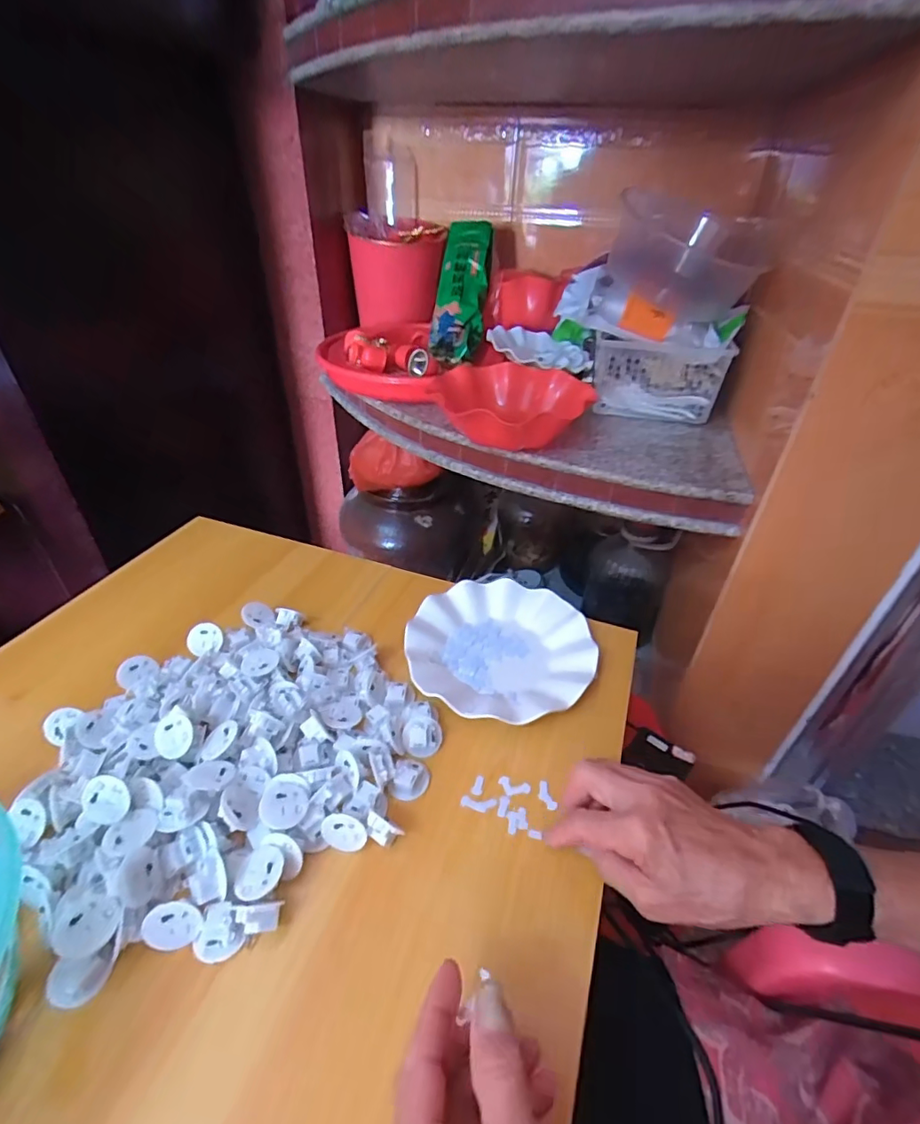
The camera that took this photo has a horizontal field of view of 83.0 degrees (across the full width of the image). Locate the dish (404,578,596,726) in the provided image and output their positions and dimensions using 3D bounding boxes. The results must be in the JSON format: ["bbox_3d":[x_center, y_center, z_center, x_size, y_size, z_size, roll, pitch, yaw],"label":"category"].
[{"bbox_3d":[0.040,0.086,0.523,0.179,0.024,0.179,2,37,-1],"label":"dish"}]

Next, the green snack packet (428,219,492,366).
[{"bbox_3d":[0.006,-0.503,0.967,0.091,0.048,0.294,8,75,6],"label":"green snack packet"}]

